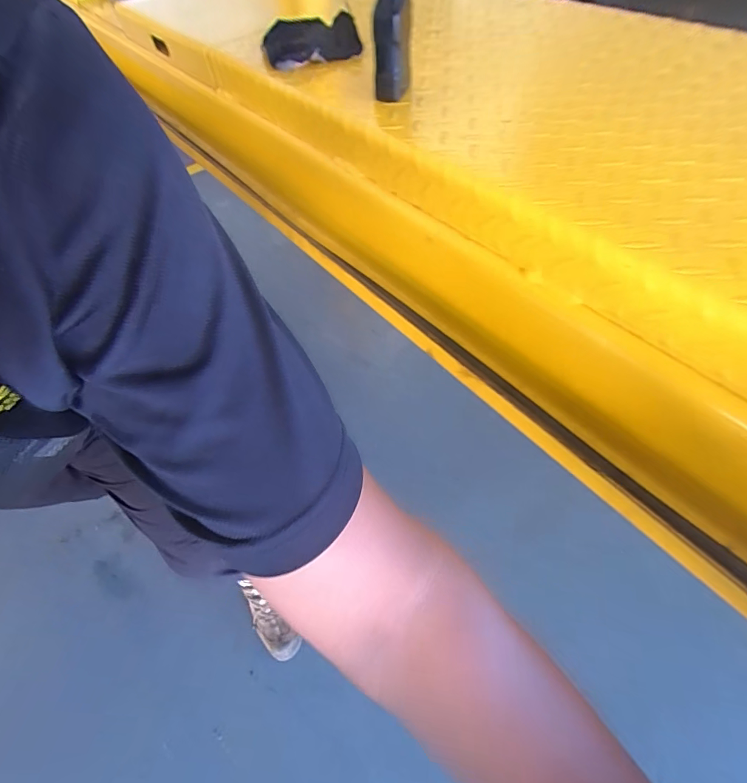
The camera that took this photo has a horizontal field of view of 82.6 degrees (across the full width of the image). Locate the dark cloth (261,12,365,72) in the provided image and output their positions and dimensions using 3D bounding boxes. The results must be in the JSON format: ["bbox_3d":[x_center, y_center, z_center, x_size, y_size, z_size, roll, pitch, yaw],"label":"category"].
[{"bbox_3d":[-0.089,-0.491,0.600,0.128,0.039,0.111,-14,52,-7],"label":"dark cloth"}]

